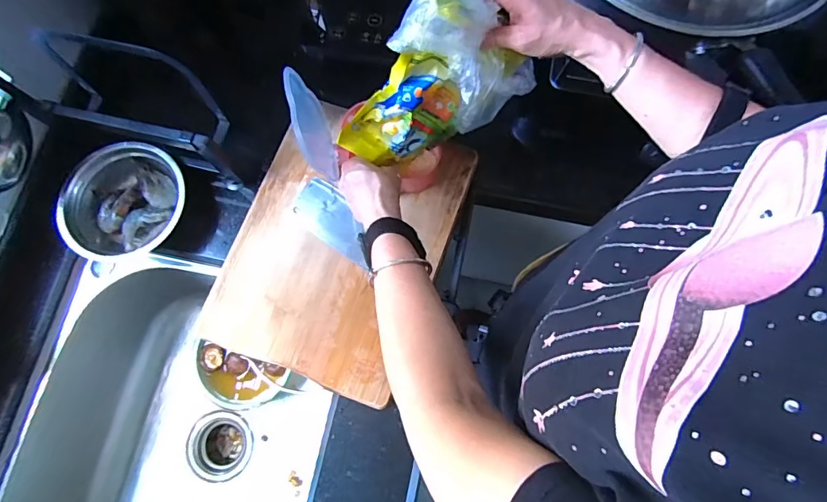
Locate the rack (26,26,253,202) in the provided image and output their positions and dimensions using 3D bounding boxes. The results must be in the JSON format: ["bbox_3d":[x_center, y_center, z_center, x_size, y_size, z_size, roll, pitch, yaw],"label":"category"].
[{"bbox_3d":[-0.341,-0.175,0.569,0.215,0.203,0.079,16,77,5],"label":"rack"}]

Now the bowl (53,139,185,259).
[{"bbox_3d":[-0.391,-0.066,0.601,0.129,0.053,0.163,33,79,9],"label":"bowl"}]

